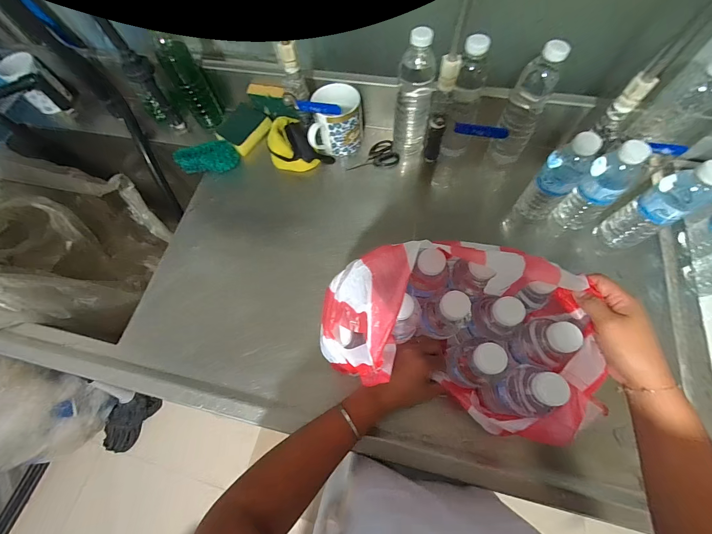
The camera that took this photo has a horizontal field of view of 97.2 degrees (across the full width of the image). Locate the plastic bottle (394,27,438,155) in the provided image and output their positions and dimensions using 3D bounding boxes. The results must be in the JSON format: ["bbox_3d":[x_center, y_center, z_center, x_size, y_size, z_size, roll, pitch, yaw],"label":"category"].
[{"bbox_3d":[0.107,-0.292,0.559,0.067,0.221,0.078,9,68,7],"label":"plastic bottle"}]

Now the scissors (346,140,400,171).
[{"bbox_3d":[0.033,-0.225,0.636,0.102,0.016,0.047,-9,78,8],"label":"scissors"}]

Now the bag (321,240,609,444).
[{"bbox_3d":[0.109,0.079,0.372,0.282,0.160,0.163,18,68,-7],"label":"bag"}]

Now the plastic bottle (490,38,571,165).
[{"bbox_3d":[0.279,-0.263,0.517,0.056,0.192,0.055,25,70,13],"label":"plastic bottle"}]

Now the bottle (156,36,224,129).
[{"bbox_3d":[-0.334,-0.368,0.638,0.065,0.173,0.036,-23,67,-6],"label":"bottle"}]

